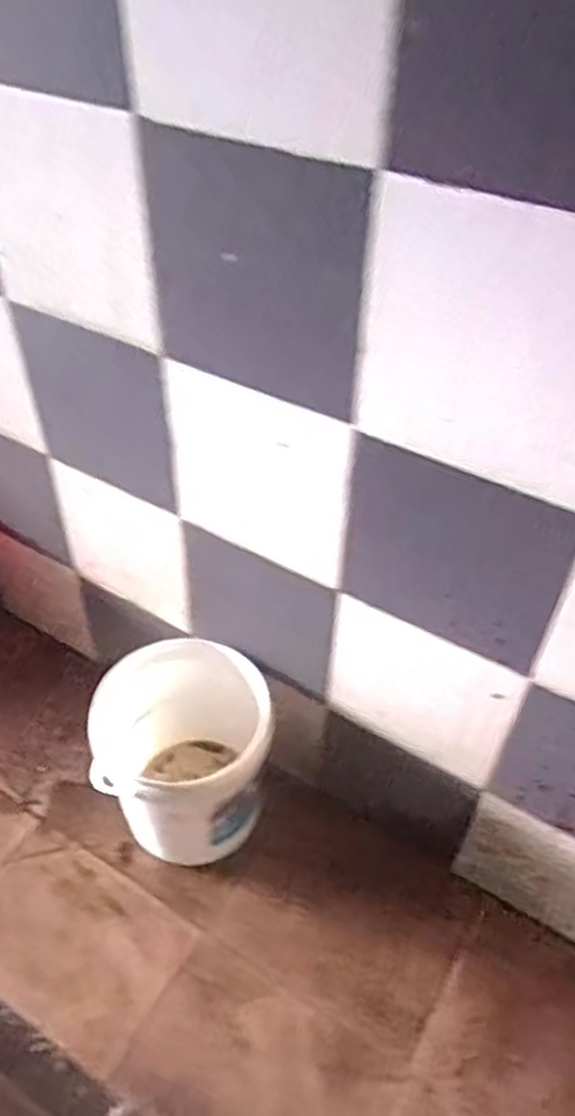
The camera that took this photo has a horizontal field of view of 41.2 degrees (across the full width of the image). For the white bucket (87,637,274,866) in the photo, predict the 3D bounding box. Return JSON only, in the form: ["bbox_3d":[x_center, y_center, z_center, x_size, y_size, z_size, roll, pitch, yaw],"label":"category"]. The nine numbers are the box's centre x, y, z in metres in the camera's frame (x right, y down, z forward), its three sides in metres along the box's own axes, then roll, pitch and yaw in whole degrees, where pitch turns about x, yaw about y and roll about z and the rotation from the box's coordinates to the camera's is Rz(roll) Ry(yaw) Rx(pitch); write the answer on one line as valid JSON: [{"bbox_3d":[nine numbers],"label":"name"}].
[{"bbox_3d":[-0.172,0.384,1.468,0.267,0.373,0.283,1,47,-1],"label":"white bucket"}]

